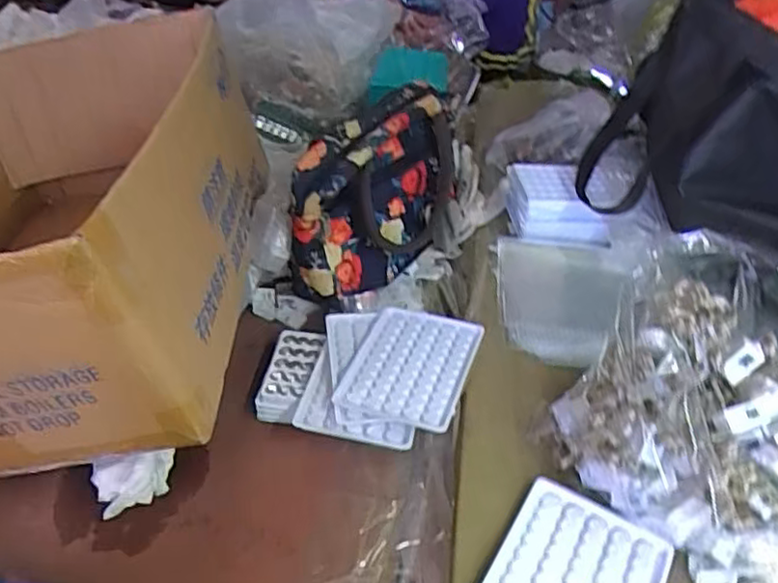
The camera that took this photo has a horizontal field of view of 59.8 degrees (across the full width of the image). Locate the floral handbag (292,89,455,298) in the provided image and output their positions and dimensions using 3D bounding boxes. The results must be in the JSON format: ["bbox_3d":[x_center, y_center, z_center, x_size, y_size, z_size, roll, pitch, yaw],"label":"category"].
[{"bbox_3d":[-0.002,-0.098,0.659,0.072,0.148,0.241,23,41,25],"label":"floral handbag"}]

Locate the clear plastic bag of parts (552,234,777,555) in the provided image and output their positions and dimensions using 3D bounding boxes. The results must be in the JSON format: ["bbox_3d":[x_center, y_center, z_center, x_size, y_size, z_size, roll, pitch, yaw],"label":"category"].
[{"bbox_3d":[0.238,0.081,0.431,0.170,0.138,0.214,-22,43,-30],"label":"clear plastic bag of parts"}]

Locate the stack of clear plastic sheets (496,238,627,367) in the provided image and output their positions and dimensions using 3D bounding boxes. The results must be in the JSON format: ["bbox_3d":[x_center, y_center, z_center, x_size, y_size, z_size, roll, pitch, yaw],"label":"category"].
[{"bbox_3d":[0.163,0.002,0.635,0.118,0.017,0.166,5,36,3],"label":"stack of clear plastic sheets"}]

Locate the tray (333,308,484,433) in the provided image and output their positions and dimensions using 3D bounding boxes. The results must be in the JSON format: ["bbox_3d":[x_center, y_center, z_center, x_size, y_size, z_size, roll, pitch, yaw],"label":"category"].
[{"bbox_3d":[0.019,0.059,0.566,0.092,0.011,0.124,14,37,14],"label":"tray"}]

